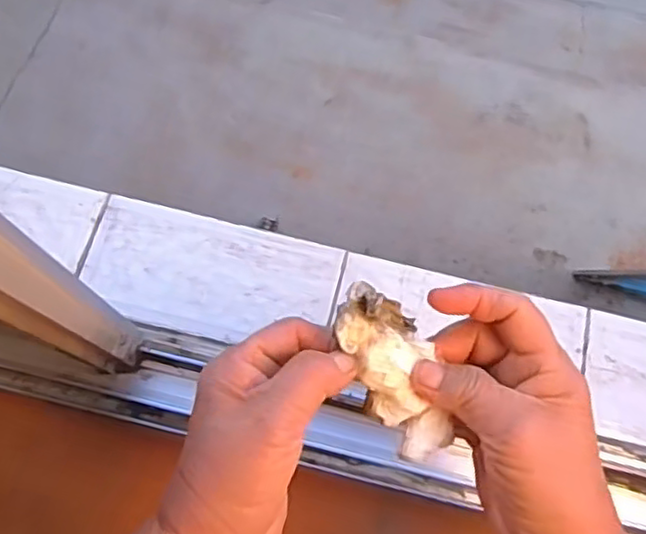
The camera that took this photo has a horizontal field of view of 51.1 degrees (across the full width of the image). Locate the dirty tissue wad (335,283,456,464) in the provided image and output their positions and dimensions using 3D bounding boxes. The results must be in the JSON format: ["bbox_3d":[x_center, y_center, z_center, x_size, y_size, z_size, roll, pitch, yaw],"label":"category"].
[{"bbox_3d":[0.036,0.049,0.334,0.039,0.025,0.087,-24,90,-8],"label":"dirty tissue wad"}]

